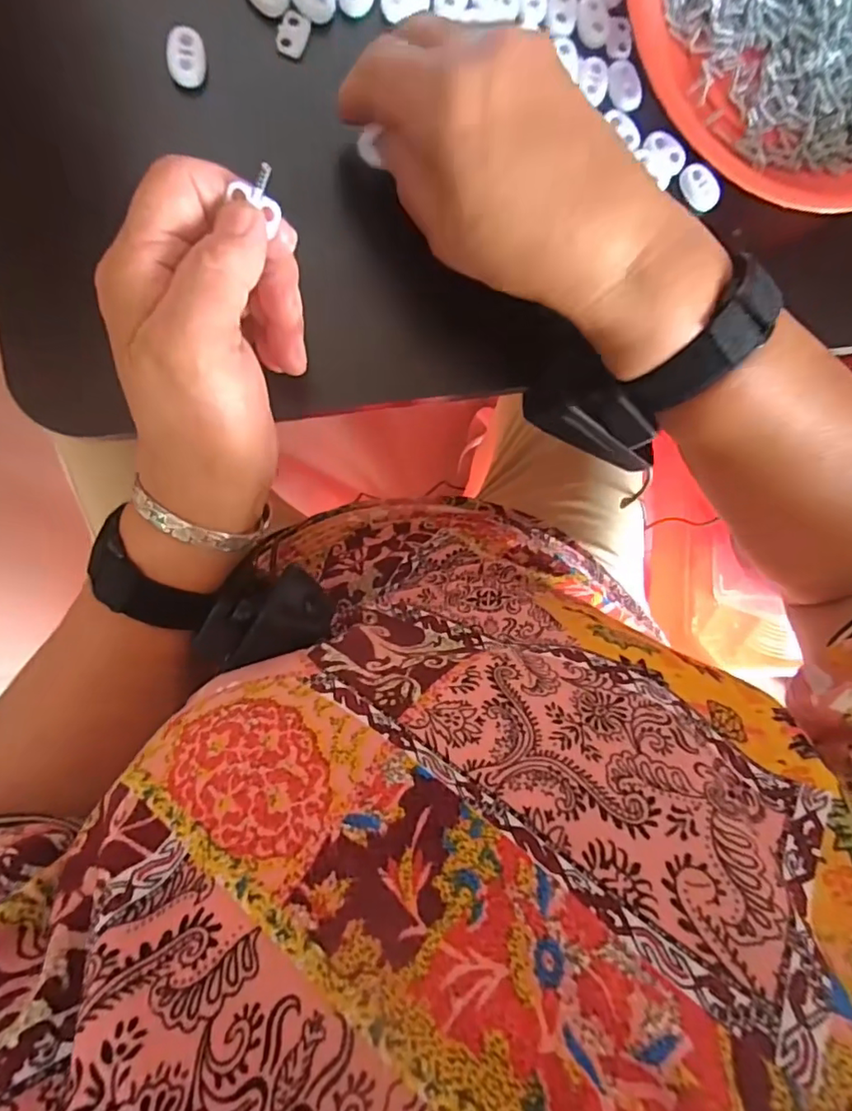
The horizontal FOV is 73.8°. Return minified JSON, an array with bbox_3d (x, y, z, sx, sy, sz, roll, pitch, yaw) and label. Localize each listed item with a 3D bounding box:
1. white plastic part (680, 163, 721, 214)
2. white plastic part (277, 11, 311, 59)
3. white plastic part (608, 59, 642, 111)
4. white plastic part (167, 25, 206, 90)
[{"bbox_3d":[0.137,-0.184,0.284,0.016,0.006,0.023,-33,97,-6],"label":"white plastic part"},{"bbox_3d":[-0.060,-0.235,0.256,0.012,0.004,0.018,16,90,-9],"label":"white plastic part"},{"bbox_3d":[0.097,-0.230,0.276,0.016,0.004,0.024,-9,94,-8],"label":"white plastic part"},{"bbox_3d":[-0.104,-0.216,0.246,0.014,0.008,0.022,6,92,-9],"label":"white plastic part"}]

